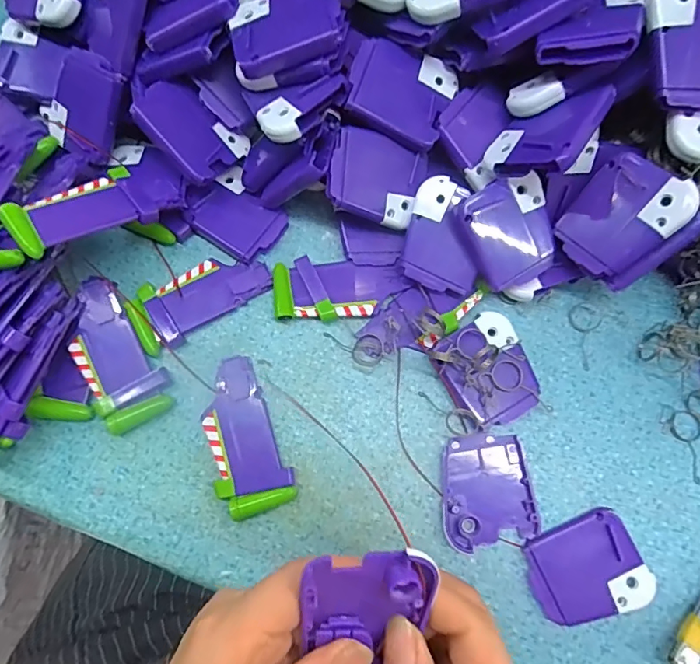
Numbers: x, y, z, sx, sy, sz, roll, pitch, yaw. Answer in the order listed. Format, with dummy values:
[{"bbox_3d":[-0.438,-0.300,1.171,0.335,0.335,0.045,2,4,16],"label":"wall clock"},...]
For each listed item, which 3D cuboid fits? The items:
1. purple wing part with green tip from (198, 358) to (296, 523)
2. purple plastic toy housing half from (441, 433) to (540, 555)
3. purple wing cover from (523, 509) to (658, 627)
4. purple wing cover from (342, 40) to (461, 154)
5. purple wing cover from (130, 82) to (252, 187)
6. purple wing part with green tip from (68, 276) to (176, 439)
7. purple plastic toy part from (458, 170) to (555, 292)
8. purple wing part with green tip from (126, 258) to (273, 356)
[{"bbox_3d":[-0.064,0.061,0.293,0.040,0.012,0.090,-19,76,-4],"label":"purple wing part with green tip"},{"bbox_3d":[0.077,0.091,0.286,0.052,0.007,0.061,-10,76,-1],"label":"purple plastic toy housing half"},{"bbox_3d":[0.130,0.132,0.274,0.060,0.007,0.051,-23,76,-5],"label":"purple wing cover"},{"bbox_3d":[0.029,-0.139,0.285,0.059,0.005,0.051,24,85,-15],"label":"purple wing cover"},{"bbox_3d":[-0.097,-0.122,0.301,0.060,0.006,0.048,42,63,-17],"label":"purple wing cover"},{"bbox_3d":[-0.145,0.013,0.303,0.040,0.015,0.093,-31,77,-7],"label":"purple wing part with green tip"},{"bbox_3d":[0.094,-0.059,0.290,0.051,0.008,0.057,-25,104,-3],"label":"purple plastic toy part"},{"bbox_3d":[-0.095,-0.023,0.314,0.086,0.011,0.040,-29,77,-6],"label":"purple wing part with green tip"}]

